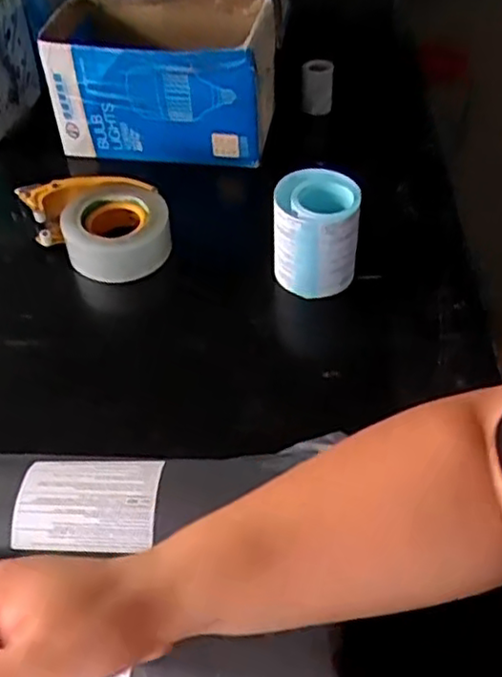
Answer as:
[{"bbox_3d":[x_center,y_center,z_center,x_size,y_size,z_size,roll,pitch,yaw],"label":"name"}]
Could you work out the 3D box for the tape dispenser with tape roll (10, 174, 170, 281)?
[{"bbox_3d":[-0.171,-0.121,0.756,0.158,0.073,0.123,-12,47,-8],"label":"tape dispenser with tape roll"}]

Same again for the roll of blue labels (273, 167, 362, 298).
[{"bbox_3d":[0.067,-0.106,0.705,0.086,0.110,0.084,1,46,4],"label":"roll of blue labels"}]

